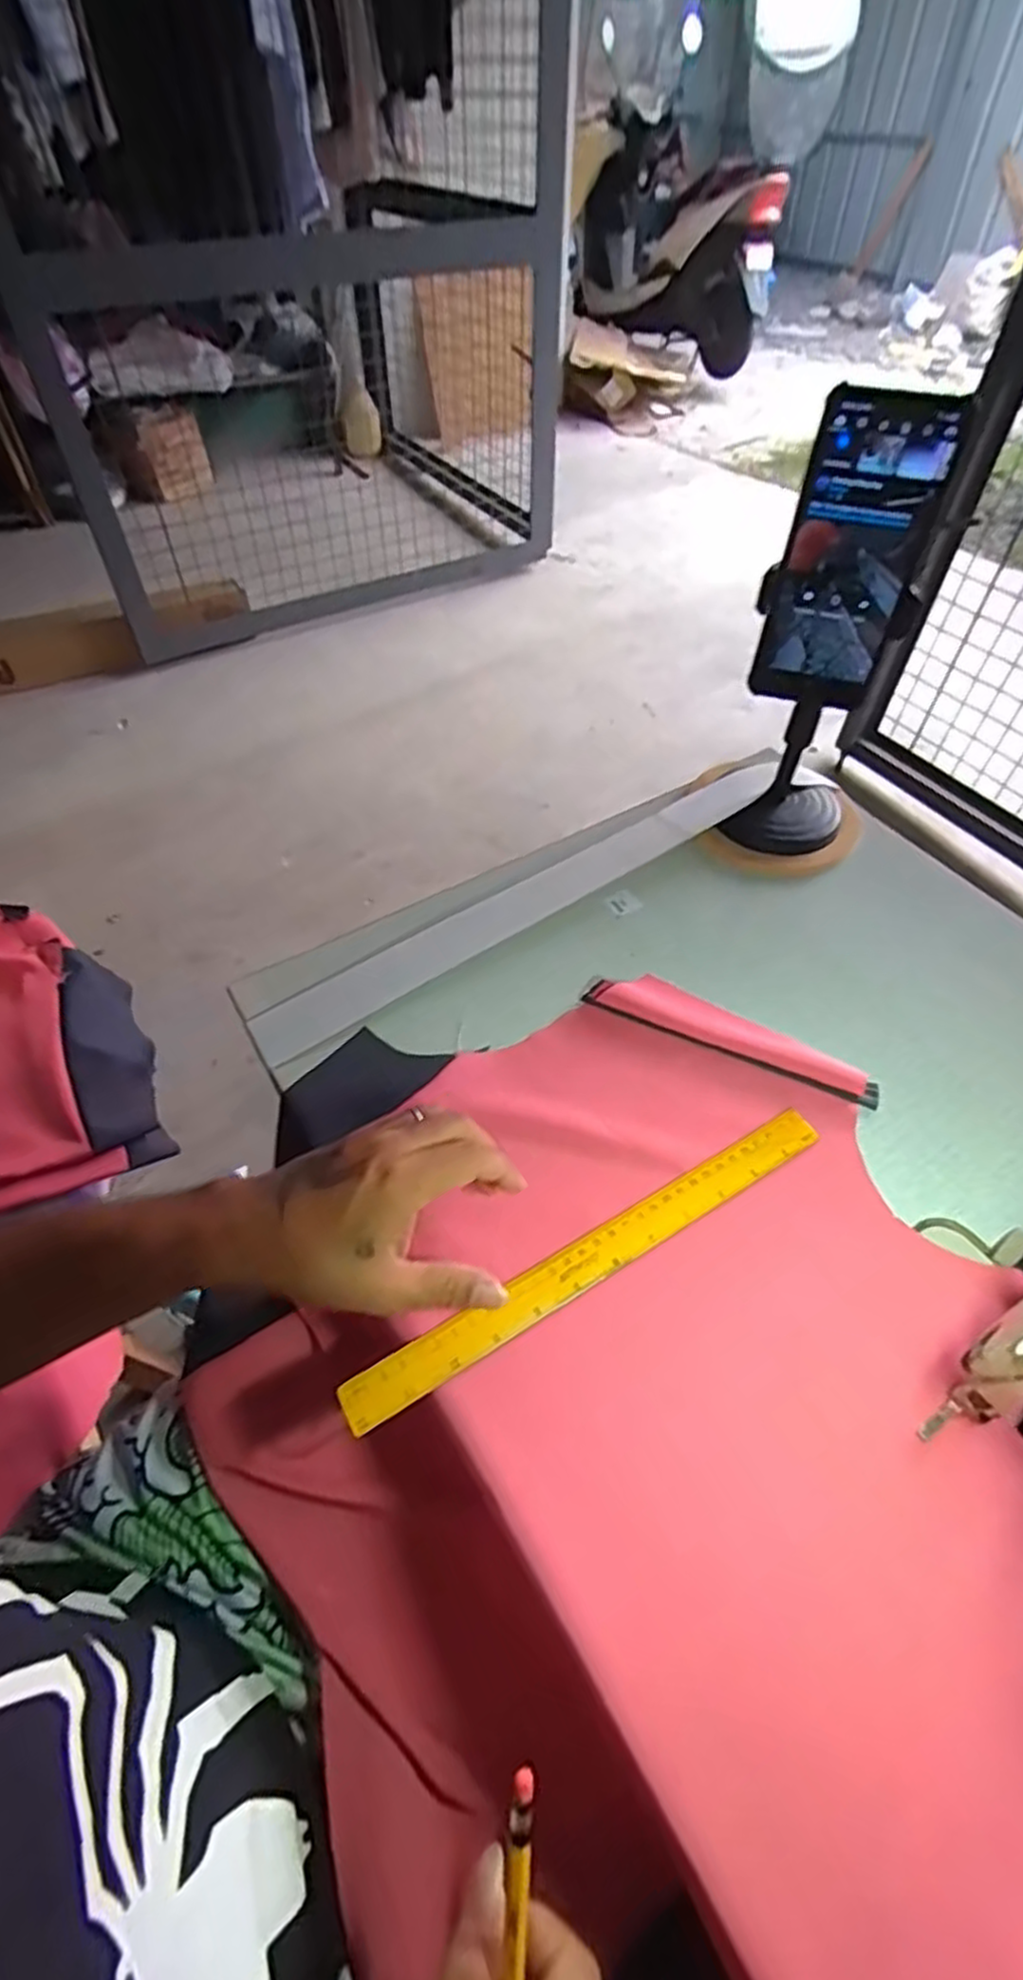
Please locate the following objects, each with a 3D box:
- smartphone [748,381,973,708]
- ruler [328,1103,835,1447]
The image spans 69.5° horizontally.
[{"bbox_3d":[0.211,-0.266,0.461,0.076,0.169,0.009,13,45,7],"label":"smartphone"},{"bbox_3d":[0.051,0.146,0.410,0.303,0.004,0.025,-25,64,-19],"label":"ruler"}]

